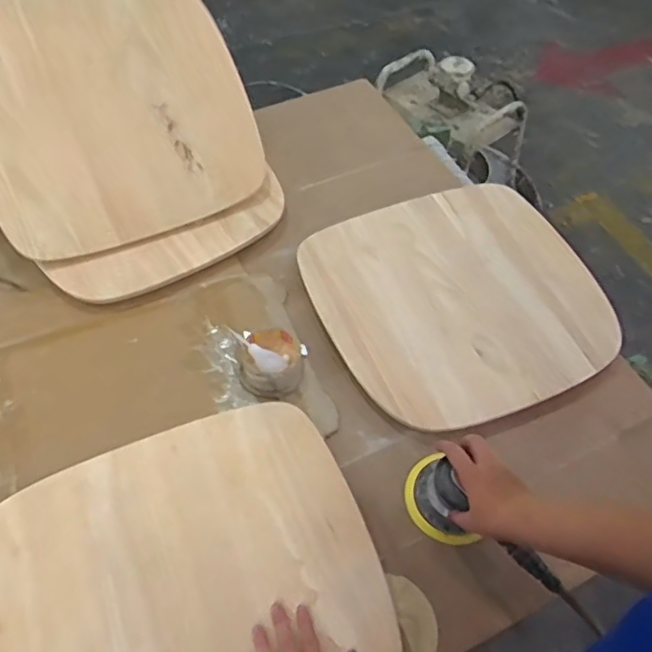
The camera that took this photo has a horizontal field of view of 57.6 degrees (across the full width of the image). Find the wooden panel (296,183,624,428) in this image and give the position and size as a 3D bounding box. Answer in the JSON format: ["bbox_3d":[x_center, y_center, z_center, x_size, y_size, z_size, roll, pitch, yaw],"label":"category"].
[{"bbox_3d":[0.201,-0.049,0.925,0.407,0.057,0.401,-20,56,-15],"label":"wooden panel"}]

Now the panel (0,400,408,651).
[{"bbox_3d":[-0.157,0.311,0.672,0.441,0.034,0.404,-20,56,-16],"label":"panel"}]

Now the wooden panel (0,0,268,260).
[{"bbox_3d":[-0.346,-0.349,0.949,0.430,0.021,0.407,-20,97,-14],"label":"wooden panel"}]

